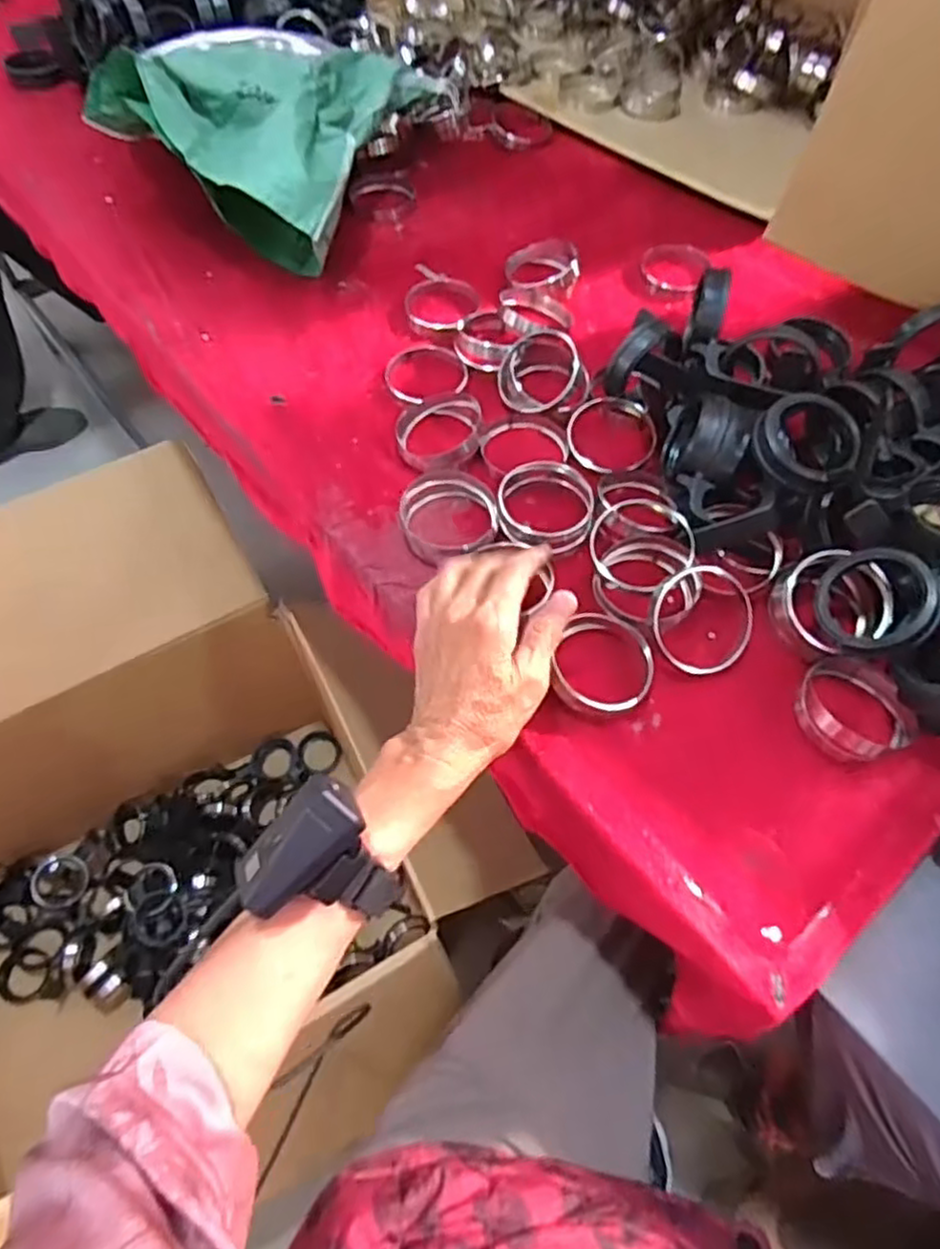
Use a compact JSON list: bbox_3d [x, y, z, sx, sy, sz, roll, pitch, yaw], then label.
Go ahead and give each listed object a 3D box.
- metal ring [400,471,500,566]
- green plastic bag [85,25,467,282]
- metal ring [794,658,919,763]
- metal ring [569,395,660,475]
[{"bbox_3d":[-0.016,-0.085,0.533,0.071,0.026,0.061,-17,62,-9],"label":"metal ring"},{"bbox_3d":[-0.202,-0.510,0.721,0.256,0.115,0.291,20,64,12],"label":"green plastic bag"},{"bbox_3d":[0.249,0.053,0.459,0.071,0.027,0.068,0,61,0],"label":"metal ring"},{"bbox_3d":[0.115,-0.156,0.575,0.070,0.018,0.077,-6,61,-3],"label":"metal ring"}]

